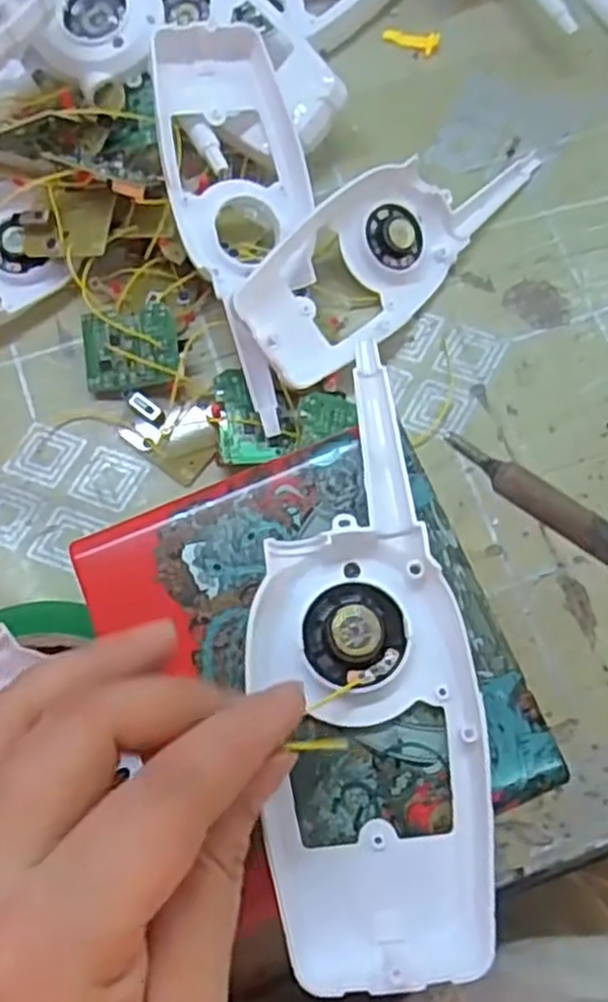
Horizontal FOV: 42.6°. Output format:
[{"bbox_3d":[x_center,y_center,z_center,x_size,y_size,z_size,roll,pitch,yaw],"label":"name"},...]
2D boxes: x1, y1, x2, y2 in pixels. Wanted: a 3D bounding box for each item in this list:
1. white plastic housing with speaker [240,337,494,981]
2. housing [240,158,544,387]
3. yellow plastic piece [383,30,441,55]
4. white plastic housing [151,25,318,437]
[{"bbox_3d":[0.016,0.039,0.212,0.058,0.015,0.161,-2,75,-1],"label":"white plastic housing with speaker"},{"bbox_3d":[0.037,-0.114,0.339,0.154,0.014,0.058,-45,104,-14],"label":"housing"},{"bbox_3d":[0.052,-0.227,0.383,0.028,0.004,0.009,13,76,3],"label":"yellow plastic piece"},{"bbox_3d":[-0.025,-0.115,0.331,0.058,0.031,0.165,-9,87,-18],"label":"white plastic housing"}]

